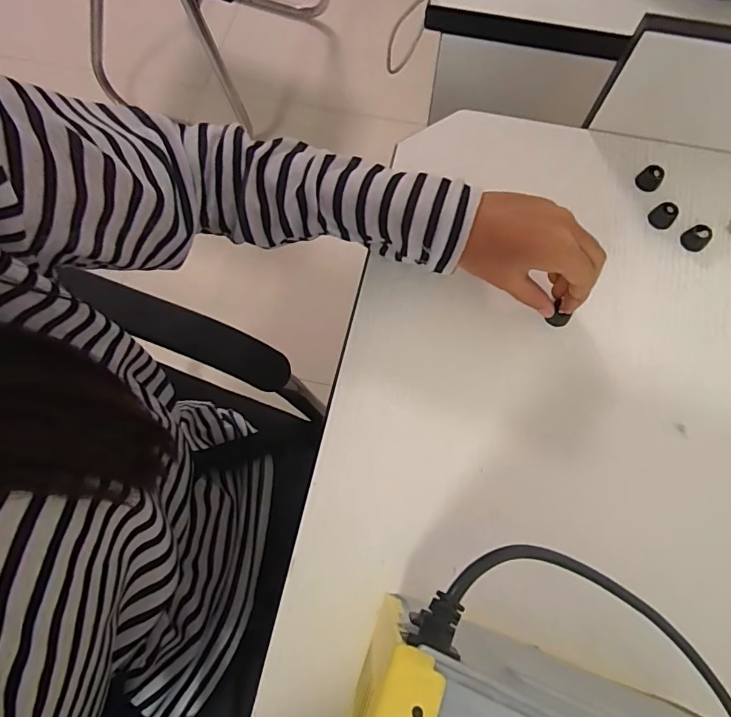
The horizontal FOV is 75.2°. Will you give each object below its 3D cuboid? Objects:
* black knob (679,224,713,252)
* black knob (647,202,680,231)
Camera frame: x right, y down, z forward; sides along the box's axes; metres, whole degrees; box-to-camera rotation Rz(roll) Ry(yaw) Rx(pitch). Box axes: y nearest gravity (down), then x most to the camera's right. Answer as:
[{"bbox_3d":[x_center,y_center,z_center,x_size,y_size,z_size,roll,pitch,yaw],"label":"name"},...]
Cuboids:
[{"bbox_3d":[0.259,-0.095,0.370,0.017,0.015,0.018,-38,75,-10],"label":"black knob"},{"bbox_3d":[0.237,-0.114,0.377,0.015,0.014,0.017,-41,76,-11],"label":"black knob"}]

